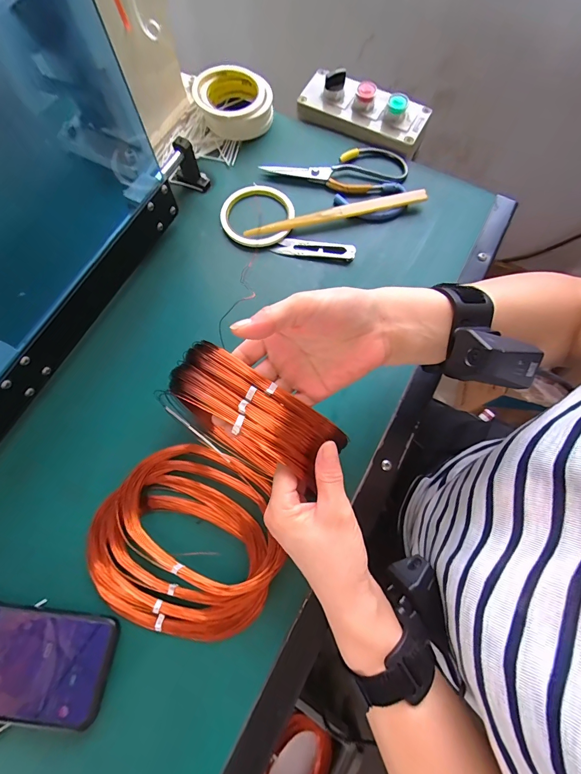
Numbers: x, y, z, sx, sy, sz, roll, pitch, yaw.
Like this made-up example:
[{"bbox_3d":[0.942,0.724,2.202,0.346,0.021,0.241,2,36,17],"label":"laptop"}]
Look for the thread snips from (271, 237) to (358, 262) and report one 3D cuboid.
[{"bbox_3d":[0.028,-0.169,0.415,0.099,0.009,0.022,8,73,4],"label":"thread snips"}]

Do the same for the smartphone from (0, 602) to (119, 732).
[{"bbox_3d":[-0.238,0.230,0.290,0.167,0.010,0.075,8,65,1],"label":"smartphone"}]

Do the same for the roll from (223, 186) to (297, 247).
[{"bbox_3d":[-0.041,-0.214,0.428,0.088,0.005,0.091,-1,72,2],"label":"roll"}]

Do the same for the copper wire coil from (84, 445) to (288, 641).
[{"bbox_3d":[-0.093,0.138,0.318,0.169,0.026,0.156,-1,72,2],"label":"copper wire coil"}]

